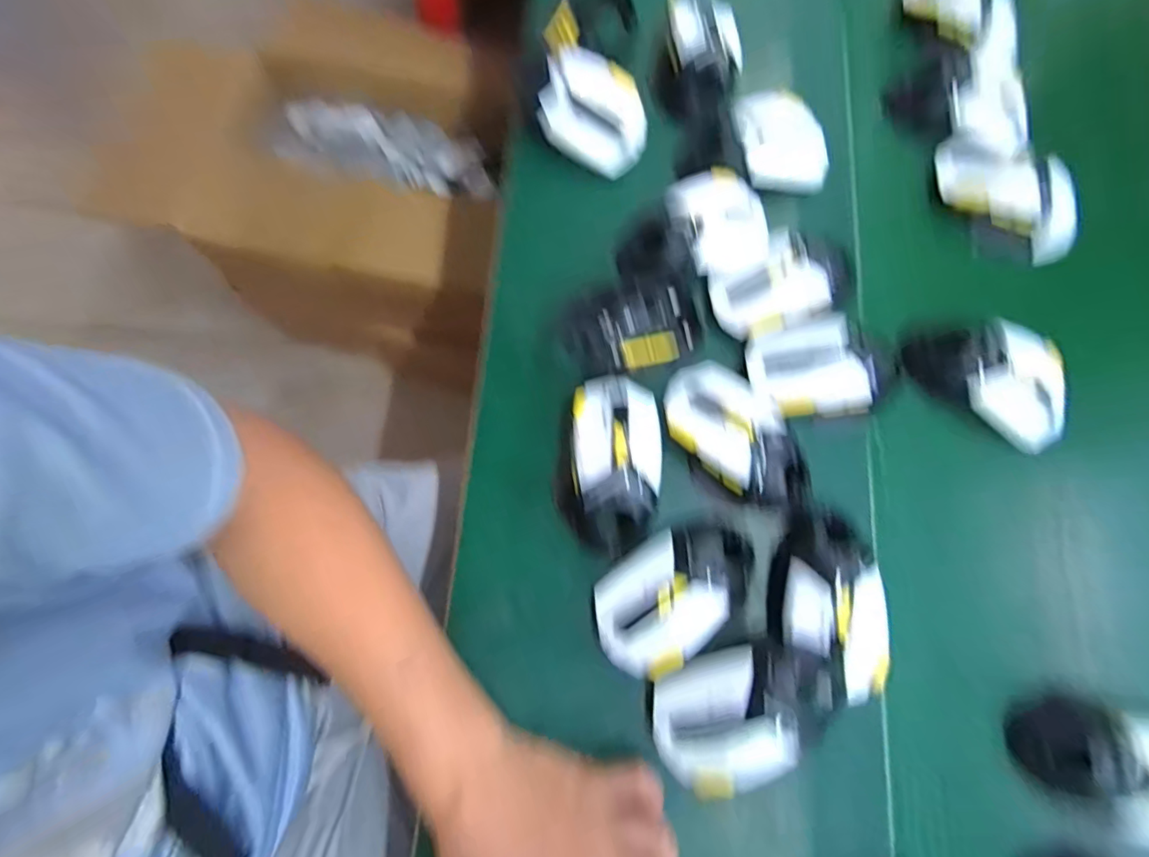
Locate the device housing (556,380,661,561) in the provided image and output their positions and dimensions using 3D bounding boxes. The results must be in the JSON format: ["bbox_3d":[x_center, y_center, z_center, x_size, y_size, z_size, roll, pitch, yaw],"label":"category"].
[{"bbox_3d":[0.026,0.027,0.386,0.074,0.049,0.126,9,77,1],"label":"device housing"}]

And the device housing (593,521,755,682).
[{"bbox_3d":[0.071,0.110,0.356,0.123,0.036,0.076,-35,80,-8],"label":"device housing"}]

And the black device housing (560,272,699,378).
[{"bbox_3d":[0.044,-0.075,0.406,0.107,0.028,0.069,-21,78,-5],"label":"black device housing"}]

